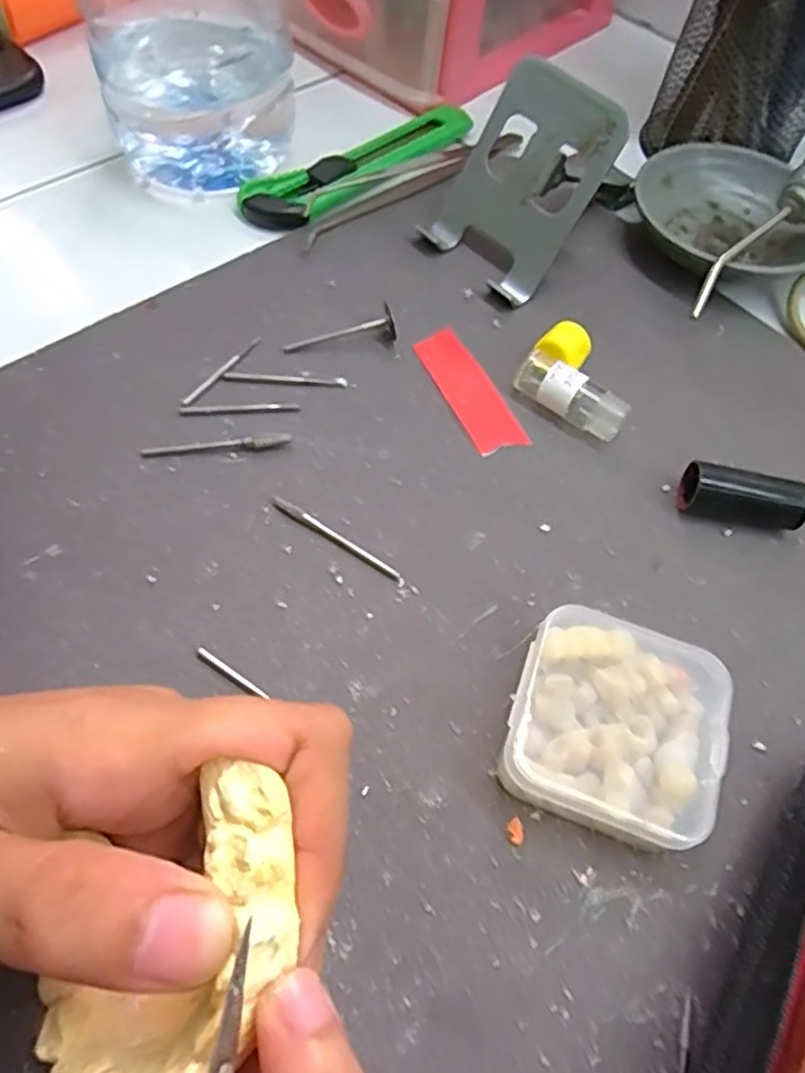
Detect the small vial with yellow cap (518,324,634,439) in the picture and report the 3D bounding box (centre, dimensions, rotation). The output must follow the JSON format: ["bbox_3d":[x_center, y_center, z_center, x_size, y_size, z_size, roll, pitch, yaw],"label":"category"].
[{"bbox_3d":[0.068,-0.058,0.265,0.031,0.018,0.045,-38,68,-23],"label":"small vial with yellow cap"}]

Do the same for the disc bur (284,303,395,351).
[{"bbox_3d":[-0.024,-0.079,0.273,0.044,0.011,0.011,-18,62,-14],"label":"disc bur"}]

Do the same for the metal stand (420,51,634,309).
[{"bbox_3d":[0.048,-0.147,0.287,0.060,0.077,0.014,44,38,18],"label":"metal stand"}]

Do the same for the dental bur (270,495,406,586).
[{"bbox_3d":[-0.022,0.000,0.230,0.052,0.004,0.004,31,62,14],"label":"dental bur"}]

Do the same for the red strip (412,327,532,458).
[{"bbox_3d":[0.026,-0.058,0.271,0.022,0.004,0.061,-21,63,-16],"label":"red strip"}]

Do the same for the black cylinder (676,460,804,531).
[{"bbox_3d":[0.119,-0.014,0.243,0.042,0.020,0.014,10,59,2],"label":"black cylinder"}]

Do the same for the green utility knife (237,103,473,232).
[{"bbox_3d":[-0.015,-0.179,0.334,0.133,0.009,0.030,-36,68,-22],"label":"green utility knife"}]

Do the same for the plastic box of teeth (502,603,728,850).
[{"bbox_3d":[0.059,0.053,0.197,0.056,0.020,0.054,18,60,7],"label":"plastic box of teeth"}]

